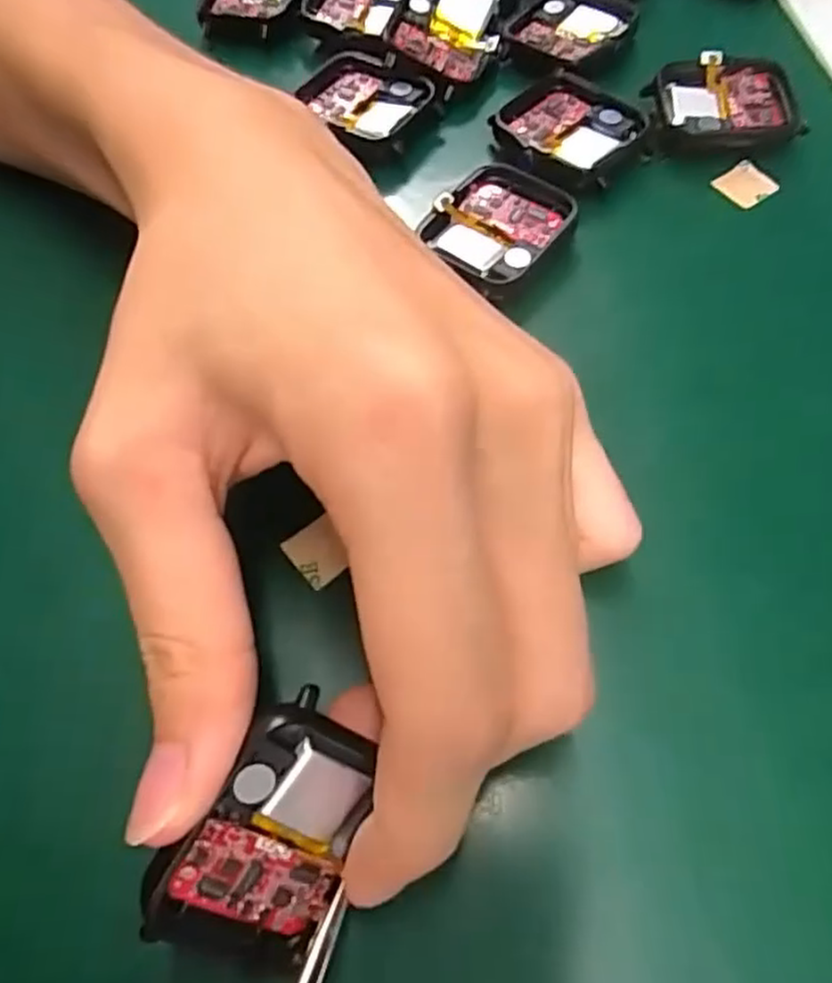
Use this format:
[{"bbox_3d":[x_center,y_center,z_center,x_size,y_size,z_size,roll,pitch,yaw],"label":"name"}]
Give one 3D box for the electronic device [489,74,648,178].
[{"bbox_3d":[0.047,-0.117,0.229,0.041,0.005,0.040,38,69,19],"label":"electronic device"}]

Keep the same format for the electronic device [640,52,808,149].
[{"bbox_3d":[0.100,-0.125,0.232,0.045,0.011,0.034,3,62,3],"label":"electronic device"}]

